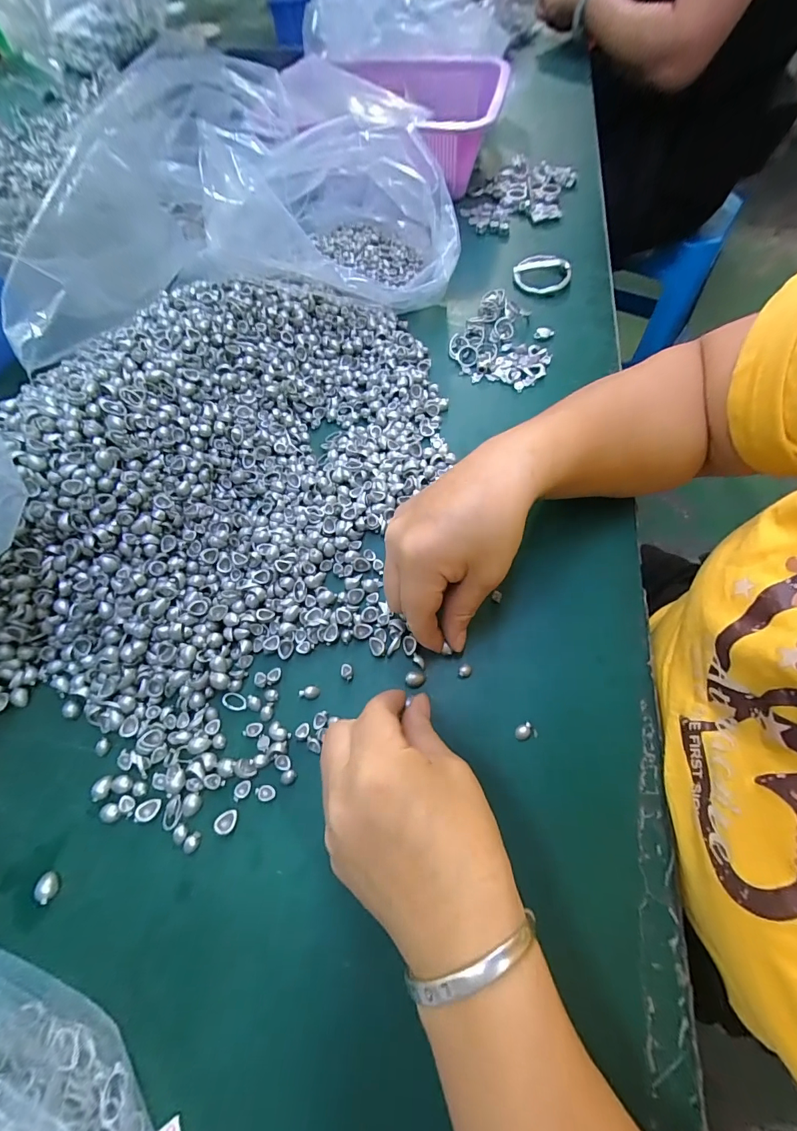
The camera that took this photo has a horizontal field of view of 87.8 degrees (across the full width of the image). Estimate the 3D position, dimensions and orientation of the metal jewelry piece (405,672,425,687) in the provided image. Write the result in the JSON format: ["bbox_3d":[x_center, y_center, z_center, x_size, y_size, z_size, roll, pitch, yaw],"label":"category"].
[{"bbox_3d":[0.010,0.071,0.259,0.012,0.004,0.008,0,63,2],"label":"metal jewelry piece"}]

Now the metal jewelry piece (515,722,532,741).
[{"bbox_3d":[0.073,0.097,0.242,0.010,0.005,0.008,-20,65,-10],"label":"metal jewelry piece"}]

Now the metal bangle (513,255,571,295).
[{"bbox_3d":[0.157,-0.321,0.453,0.059,0.013,0.055,20,65,12],"label":"metal bangle"}]

